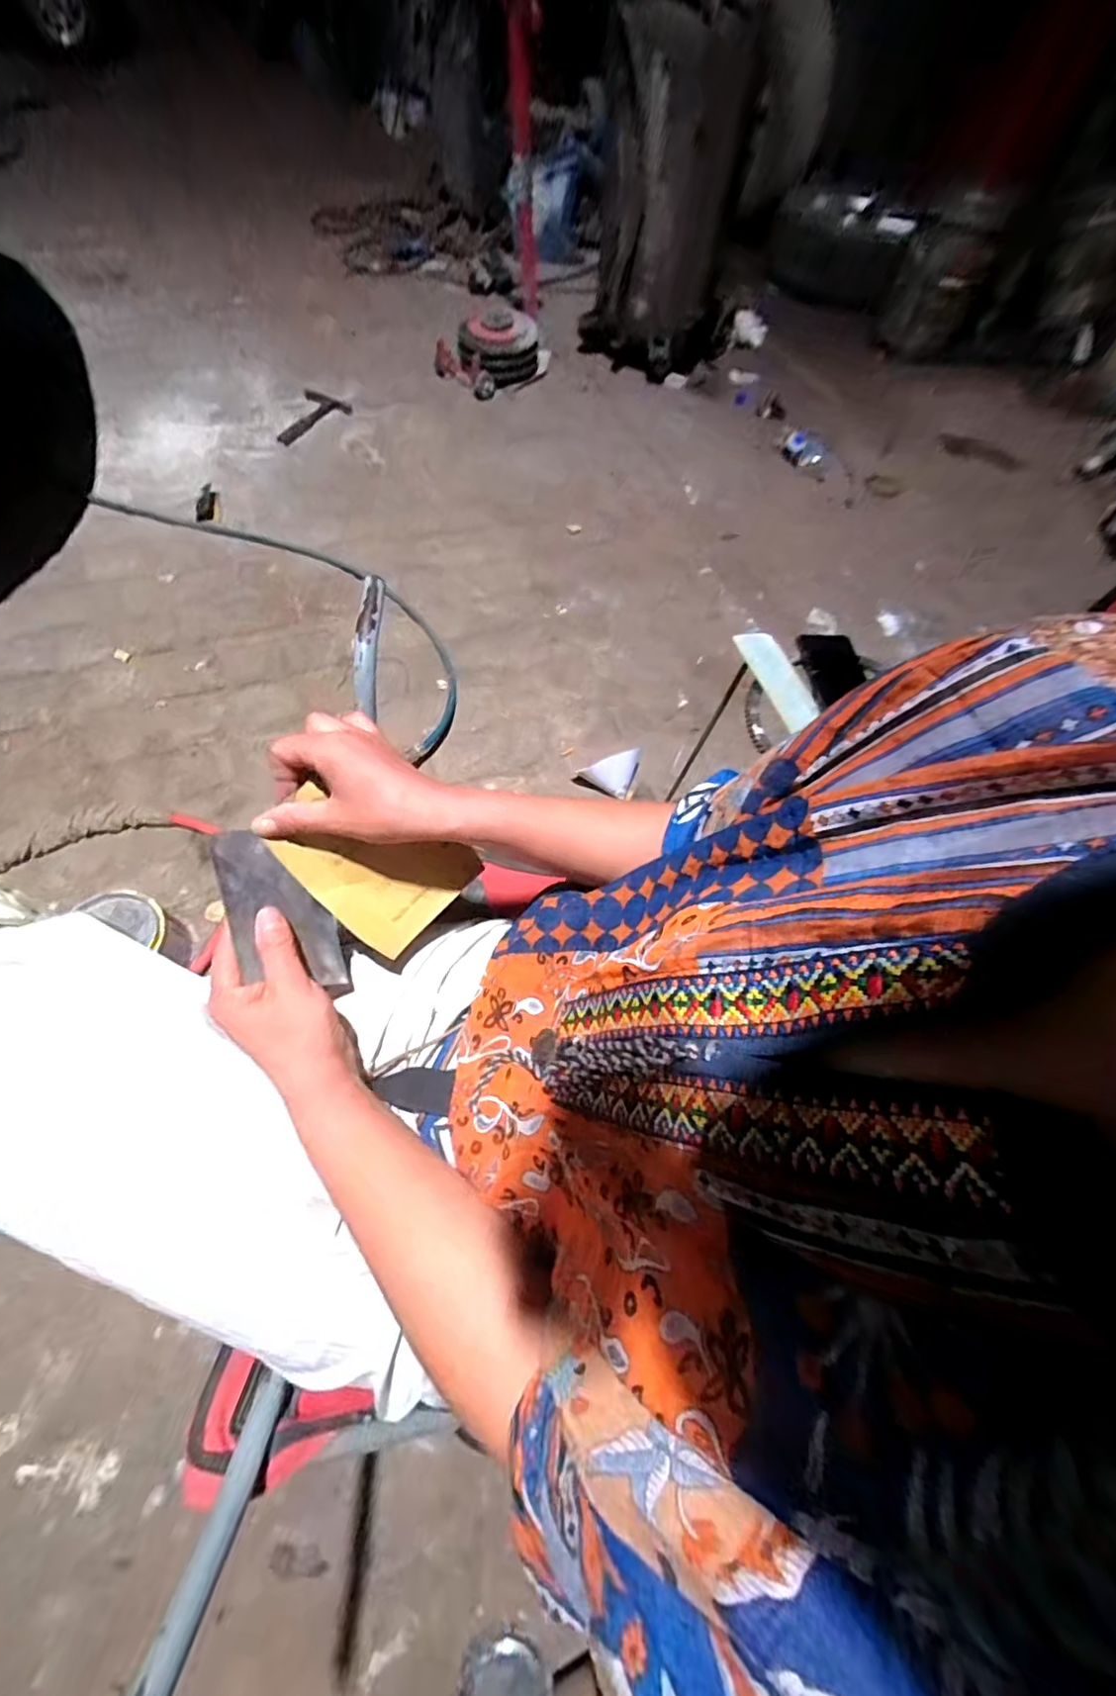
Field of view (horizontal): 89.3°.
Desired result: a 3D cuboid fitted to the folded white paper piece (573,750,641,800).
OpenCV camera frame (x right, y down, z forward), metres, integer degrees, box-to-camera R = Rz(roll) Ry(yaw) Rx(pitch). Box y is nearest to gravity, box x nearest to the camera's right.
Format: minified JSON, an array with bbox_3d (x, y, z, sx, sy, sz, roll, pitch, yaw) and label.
[{"bbox_3d":[0.095,-0.141,1.073,0.127,0.065,0.061,-3,64,-6],"label":"folded white paper piece"}]

